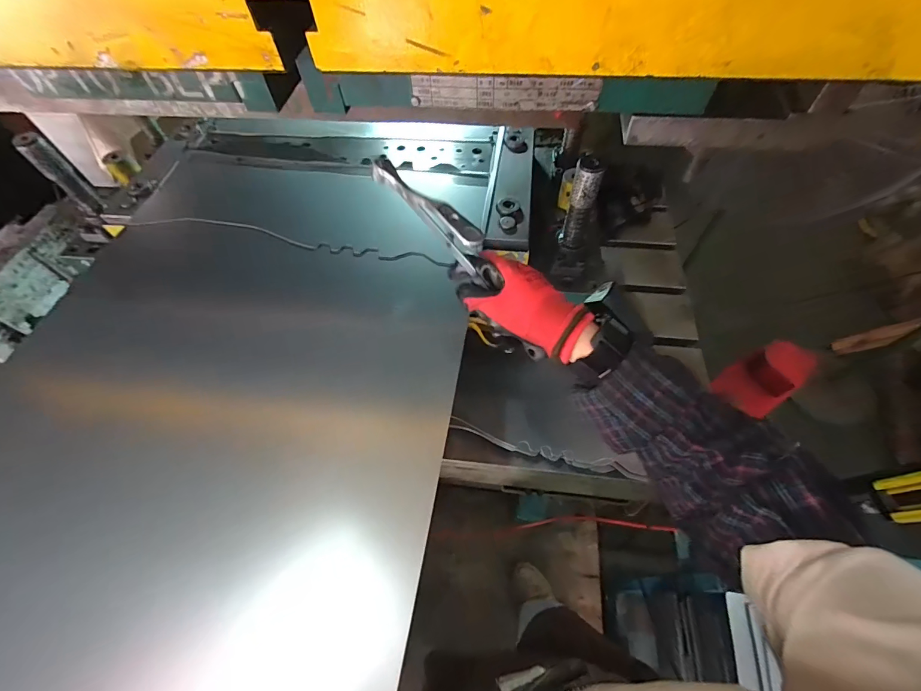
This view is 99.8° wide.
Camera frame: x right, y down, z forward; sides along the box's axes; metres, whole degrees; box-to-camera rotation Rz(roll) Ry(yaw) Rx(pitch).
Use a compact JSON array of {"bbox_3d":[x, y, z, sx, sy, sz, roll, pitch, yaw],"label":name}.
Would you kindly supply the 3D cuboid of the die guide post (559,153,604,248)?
[{"bbox_3d":[0.183,-0.212,0.589,0.037,0.155,0.032,13,60,10],"label":"die guide post"}]

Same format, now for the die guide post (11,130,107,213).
[{"bbox_3d":[-0.688,-0.293,0.671,0.034,0.142,0.037,33,65,20],"label":"die guide post"}]

